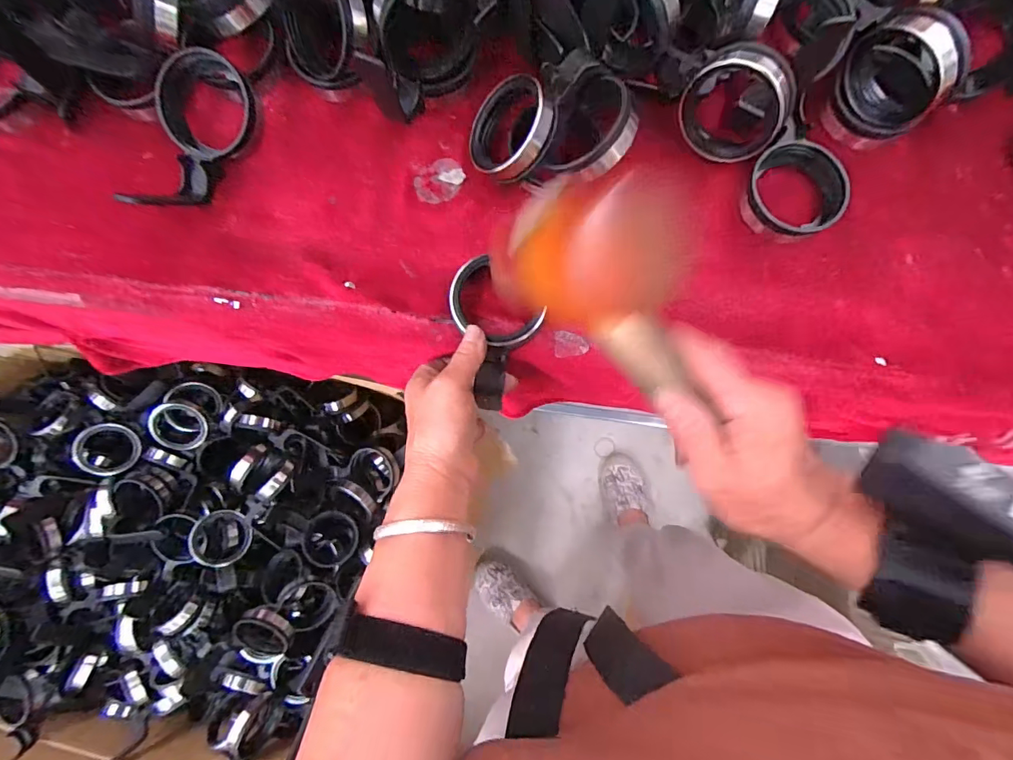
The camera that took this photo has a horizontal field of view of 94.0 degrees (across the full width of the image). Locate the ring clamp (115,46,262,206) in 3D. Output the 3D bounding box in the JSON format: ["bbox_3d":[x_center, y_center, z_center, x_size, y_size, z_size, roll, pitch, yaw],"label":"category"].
[{"bbox_3d":[-0.218,-0.173,0.344,0.067,0.057,0.122,-2,81,1],"label":"ring clamp"}]

